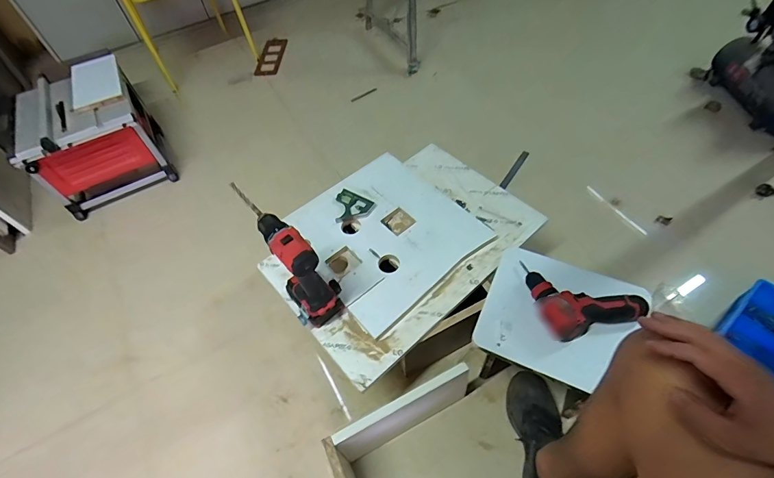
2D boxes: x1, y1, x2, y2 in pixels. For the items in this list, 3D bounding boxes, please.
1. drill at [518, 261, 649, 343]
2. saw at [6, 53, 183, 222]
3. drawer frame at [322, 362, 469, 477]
[{"bbox_3d":[0.403,0.106,0.798,0.202,0.052,0.170,-13,54,-4],"label":"drill"},{"bbox_3d":[-1.033,-0.364,1.390,0.369,0.328,0.378,-27,58,-14],"label":"saw"},{"bbox_3d":[0.090,0.480,0.764,0.318,0.208,0.316,-24,57,-12],"label":"drawer frame"}]

